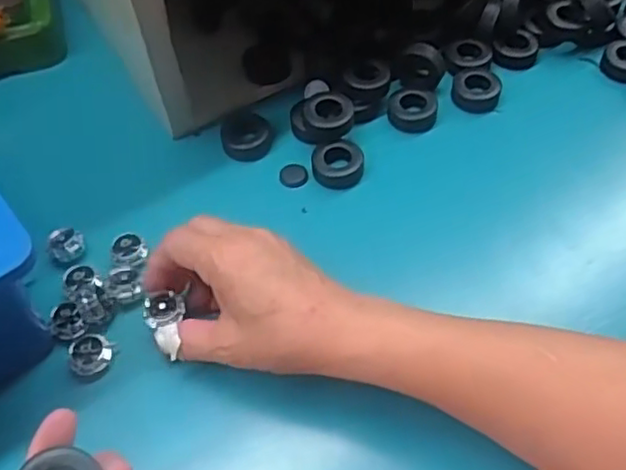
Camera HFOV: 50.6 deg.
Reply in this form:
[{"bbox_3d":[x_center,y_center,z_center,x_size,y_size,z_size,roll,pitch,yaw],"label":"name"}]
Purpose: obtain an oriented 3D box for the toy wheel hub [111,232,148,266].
[{"bbox_3d":[-0.123,0.010,0.443,0.022,0.010,0.020,-7,58,-5],"label":"toy wheel hub"}]

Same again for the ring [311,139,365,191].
[{"bbox_3d":[0.019,-0.053,0.487,0.038,0.017,0.033,6,58,4],"label":"ring"}]

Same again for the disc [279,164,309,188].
[{"bbox_3d":[-0.014,-0.045,0.494,0.020,0.004,0.022,0,58,0],"label":"disc"}]

